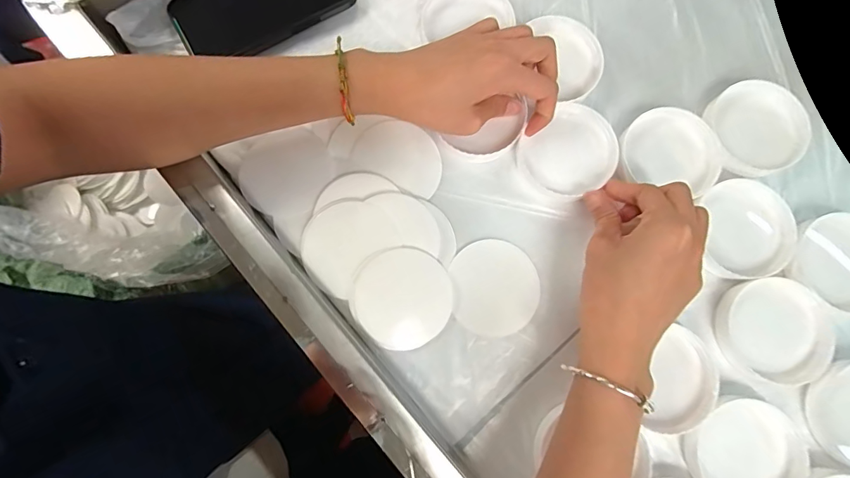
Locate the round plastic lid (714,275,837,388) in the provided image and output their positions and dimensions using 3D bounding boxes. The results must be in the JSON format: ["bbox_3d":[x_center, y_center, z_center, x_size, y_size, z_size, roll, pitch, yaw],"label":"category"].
[{"bbox_3d":[0.265,0.069,0.326,0.073,0.011,0.078,-22,81,-4],"label":"round plastic lid"}]

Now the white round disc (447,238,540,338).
[{"bbox_3d":[0.054,0.037,0.335,0.065,0.004,0.071,0,85,3],"label":"white round disc"}]

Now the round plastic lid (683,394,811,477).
[{"bbox_3d":[0.229,0.154,0.308,0.079,0.017,0.074,0,80,-1],"label":"round plastic lid"}]

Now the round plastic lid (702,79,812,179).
[{"bbox_3d":[0.274,-0.091,0.356,0.070,0.015,0.076,0,80,-1],"label":"round plastic lid"}]

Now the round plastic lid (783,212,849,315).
[{"bbox_3d":[0.323,0.020,0.333,0.068,0.019,0.068,0,80,-1],"label":"round plastic lid"}]

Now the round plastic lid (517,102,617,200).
[{"bbox_3d":[0.118,-0.069,0.352,0.076,0.012,0.067,-40,81,-6],"label":"round plastic lid"}]

